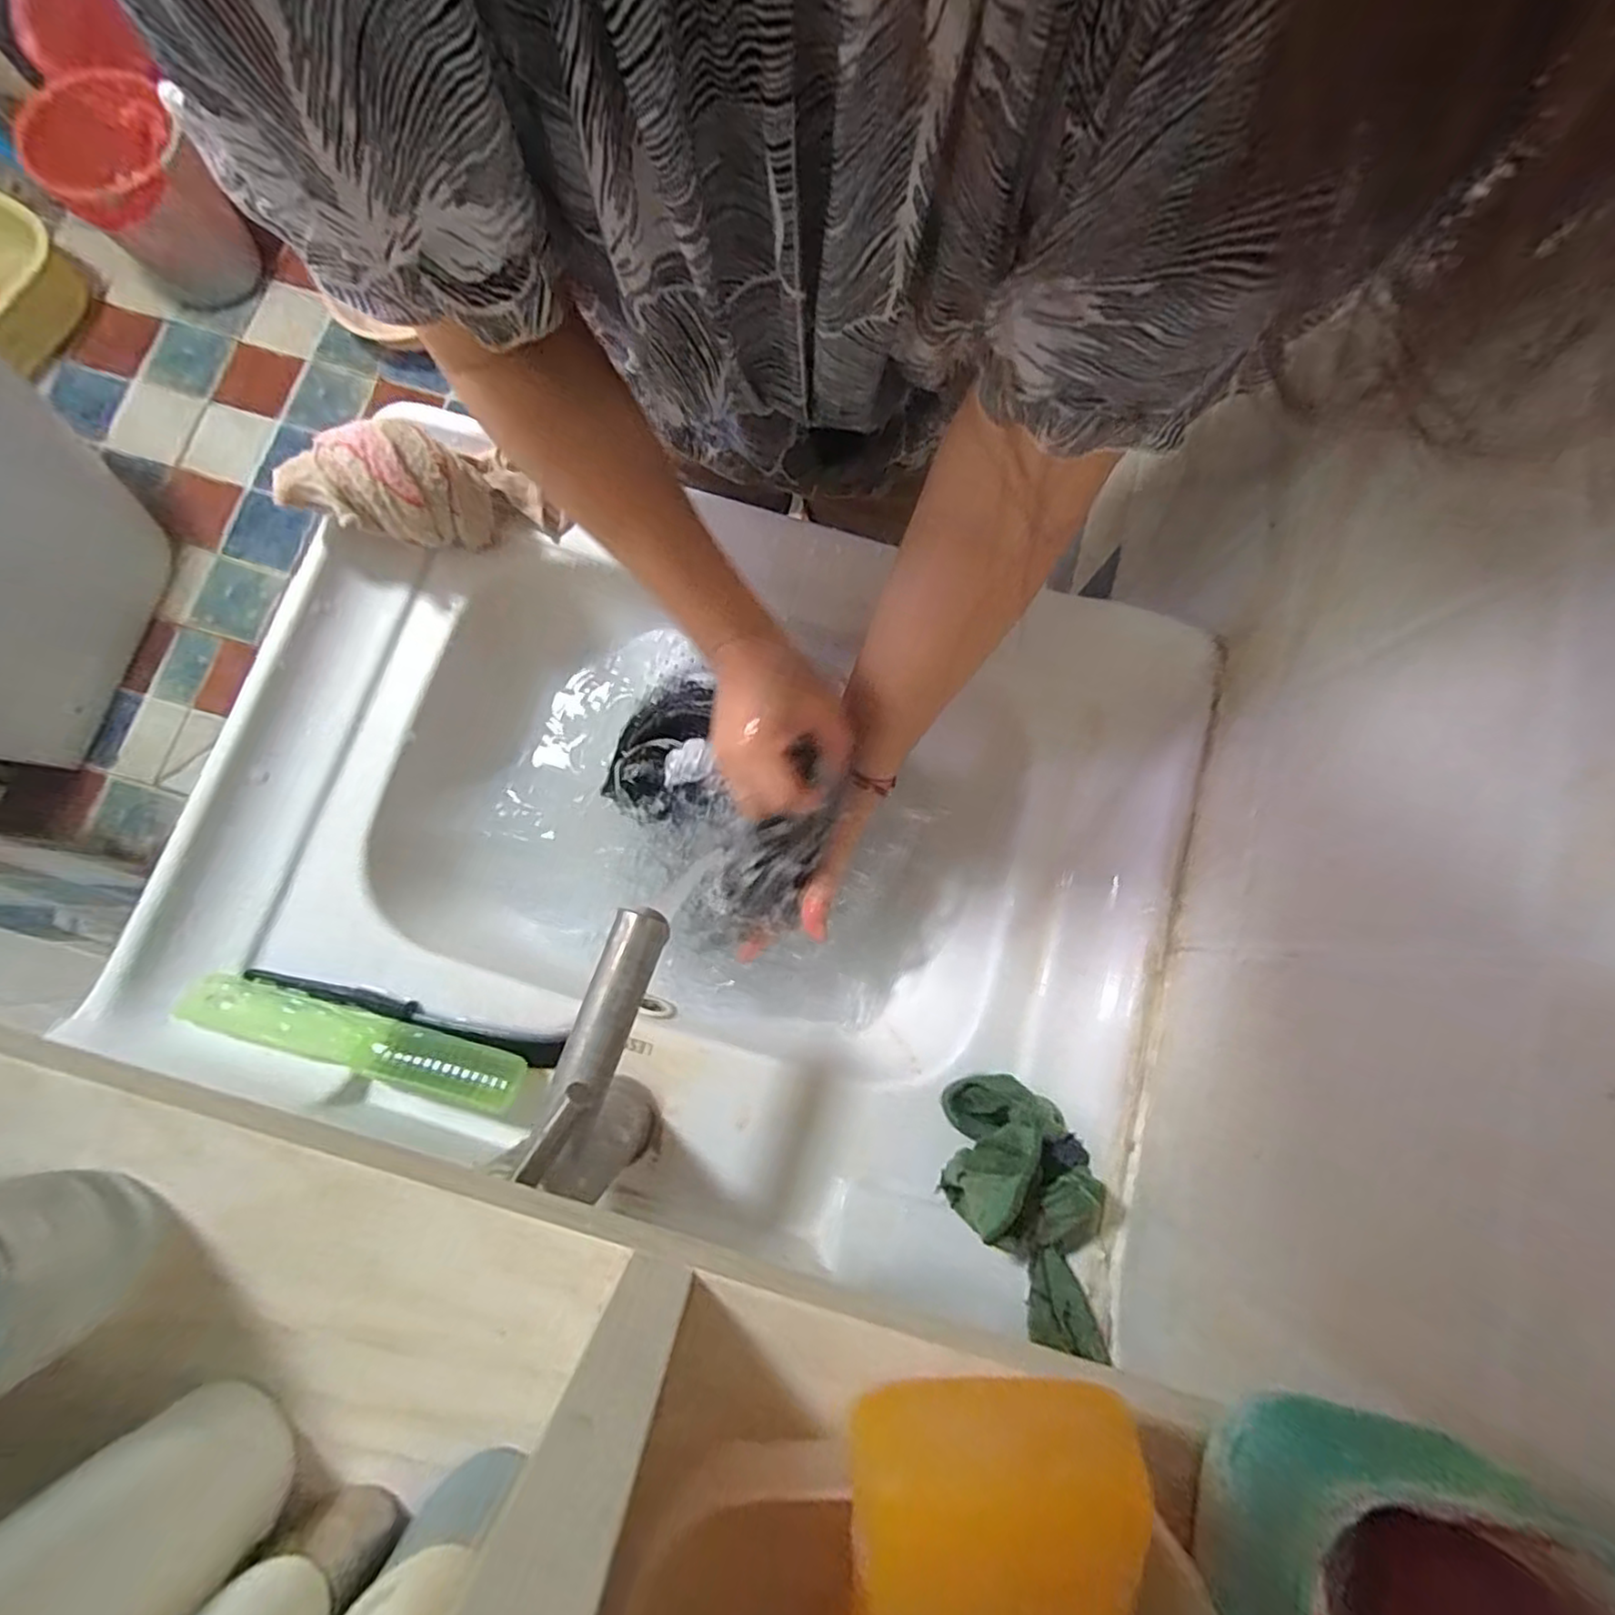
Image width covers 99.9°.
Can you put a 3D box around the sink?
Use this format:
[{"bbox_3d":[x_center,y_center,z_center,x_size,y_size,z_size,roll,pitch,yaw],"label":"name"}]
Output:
[{"bbox_3d":[-0.070,0.024,0.478,0.587,0.145,0.443,17,78,4],"label":"sink"}]

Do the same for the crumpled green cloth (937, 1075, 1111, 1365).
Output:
[{"bbox_3d":[0.124,0.230,0.389,0.087,0.056,0.134,7,78,2],"label":"crumpled green cloth"}]

